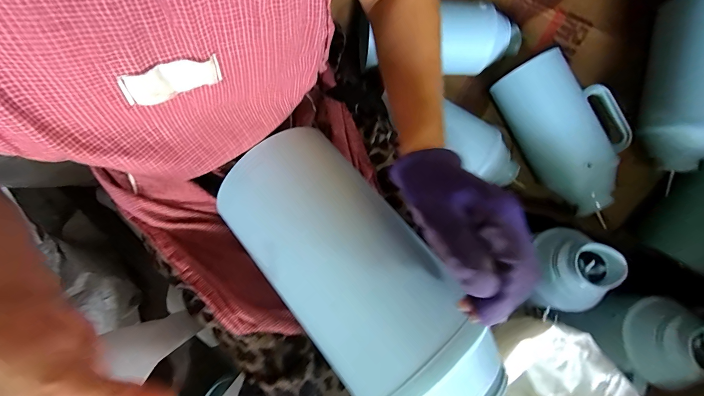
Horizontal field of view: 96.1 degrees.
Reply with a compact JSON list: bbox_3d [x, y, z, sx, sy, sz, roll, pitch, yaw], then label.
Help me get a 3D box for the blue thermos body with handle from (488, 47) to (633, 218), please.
[{"bbox_3d":[0.475,-0.143,0.682,0.178,0.121,0.335,-22,77,-6],"label":"blue thermos body with handle"}]

